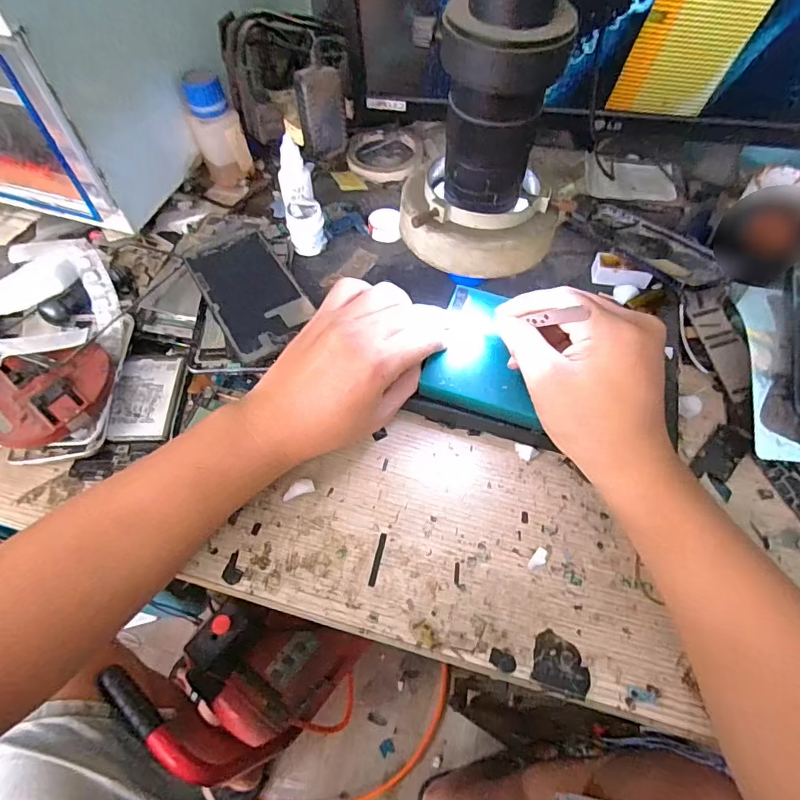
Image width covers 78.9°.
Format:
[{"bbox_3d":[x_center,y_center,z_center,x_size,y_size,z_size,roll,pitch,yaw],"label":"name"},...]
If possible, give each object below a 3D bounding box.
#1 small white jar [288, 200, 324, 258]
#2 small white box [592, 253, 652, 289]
[{"bbox_3d":[-0.086,-0.160,0.455,0.033,0.037,0.034,-12,59,-7],"label":"small white jar"},{"bbox_3d":[0.198,-0.114,0.435,0.050,0.013,0.027,13,59,8],"label":"small white box"}]

